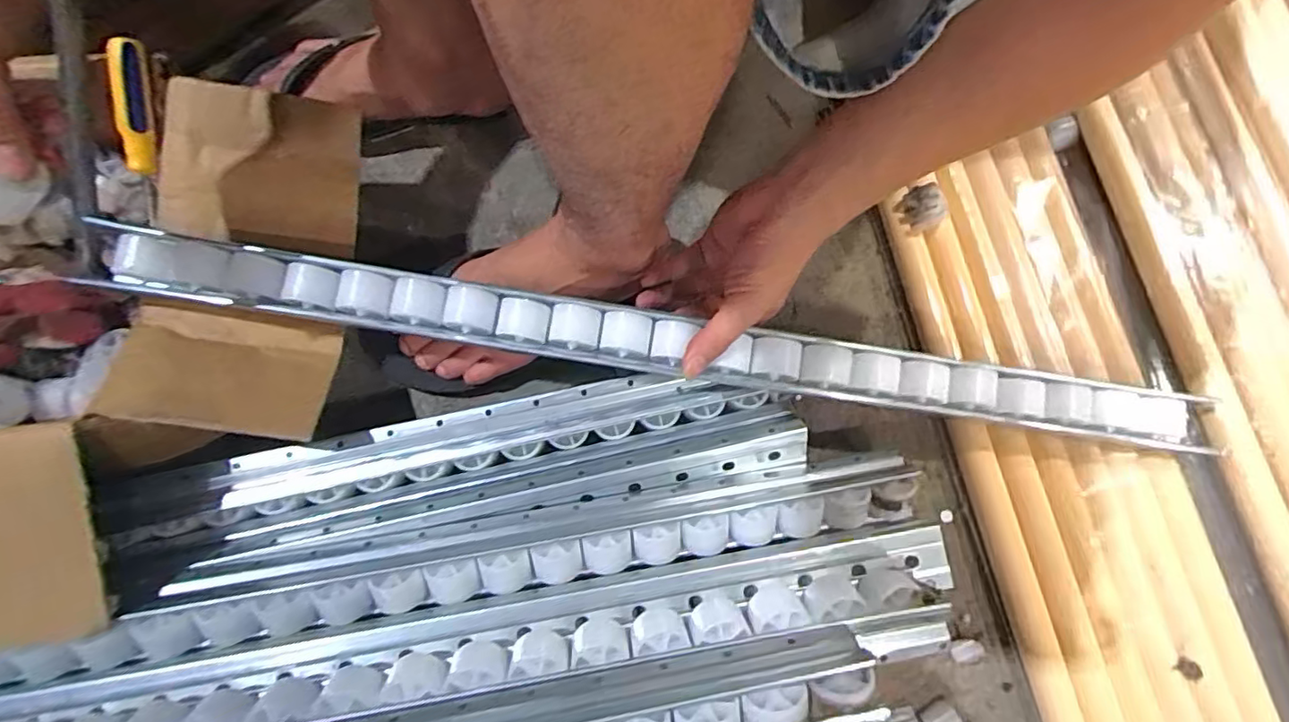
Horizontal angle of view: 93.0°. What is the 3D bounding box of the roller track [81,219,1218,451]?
[{"bbox_3d":[0.013,-0.015,0.427,0.759,0.023,0.038,9,76,-3],"label":"roller track"}]

